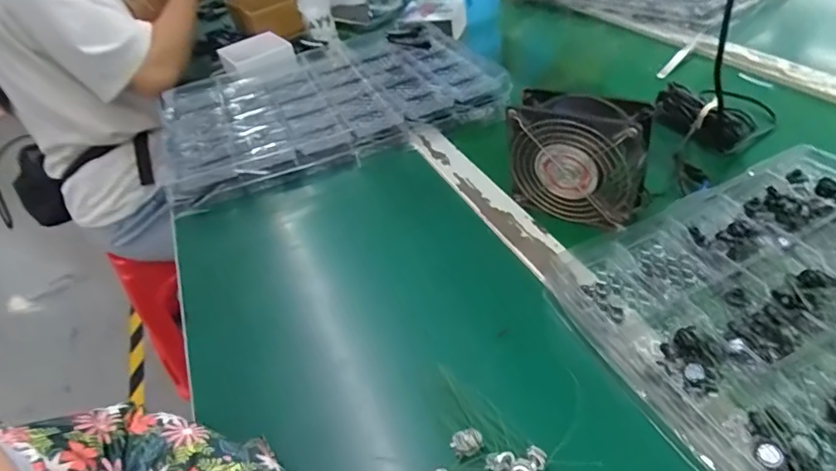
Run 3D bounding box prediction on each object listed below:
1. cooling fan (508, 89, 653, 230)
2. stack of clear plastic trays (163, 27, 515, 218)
[{"bbox_3d":[0.147,-0.070,0.460,0.119,0.111,0.048,21,50,33],"label":"cooling fan"},{"bbox_3d":[-0.138,-0.210,0.714,0.442,0.033,0.359,-21,41,-10],"label":"stack of clear plastic trays"}]

